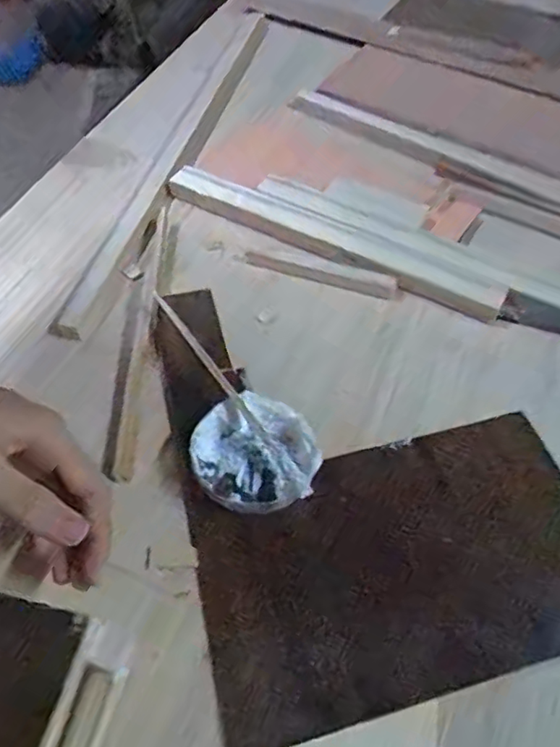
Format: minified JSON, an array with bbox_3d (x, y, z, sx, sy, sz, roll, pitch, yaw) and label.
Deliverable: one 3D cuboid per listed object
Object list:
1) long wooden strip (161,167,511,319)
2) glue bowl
[{"bbox_3d":[0.043,-0.129,0.540,0.334,0.022,0.043,26,58,18],"label":"long wooden strip"},{"bbox_3d":[-0.018,0.058,0.403,0.080,0.029,0.085,0,53,1],"label":"glue bowl"}]

